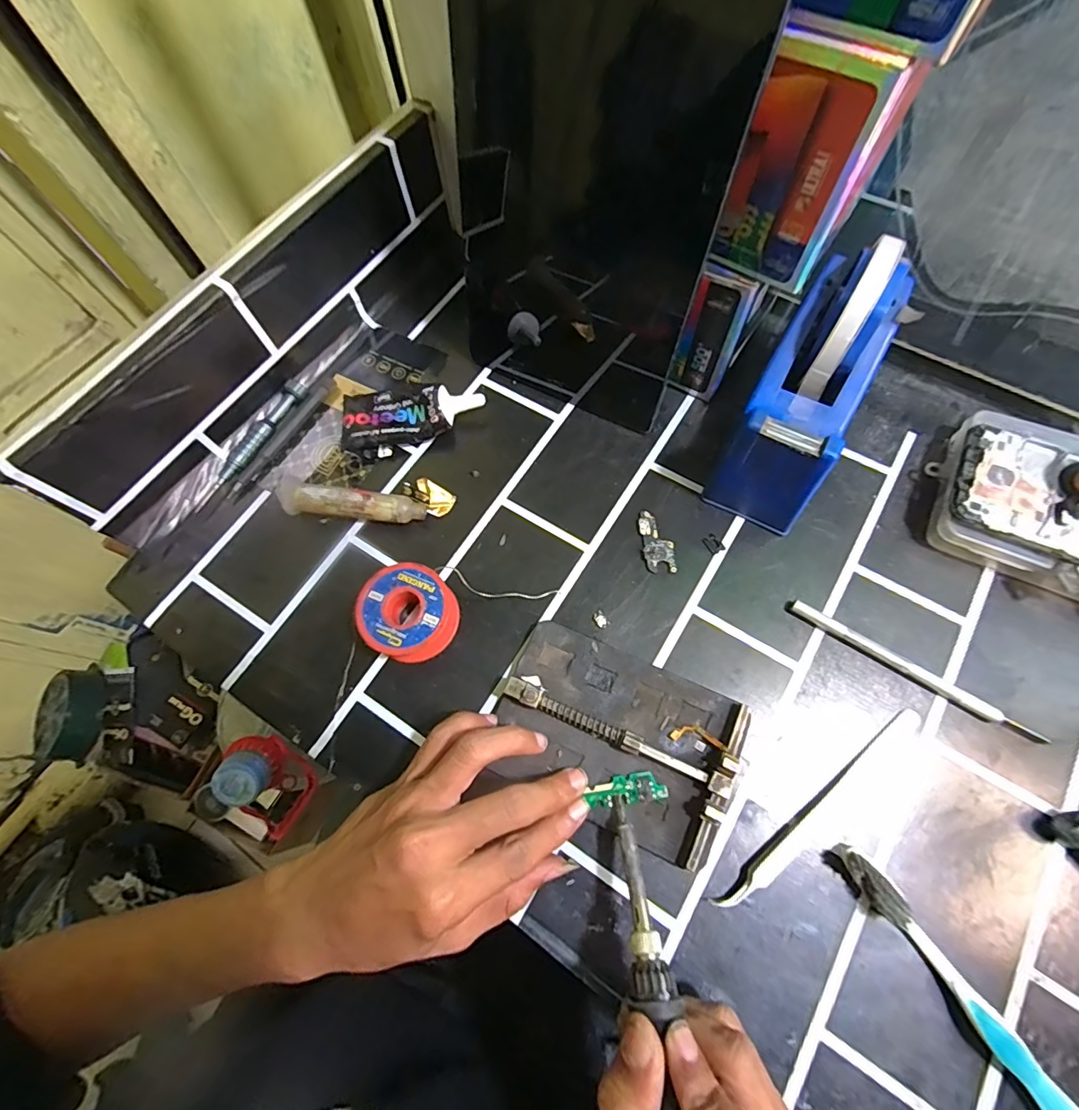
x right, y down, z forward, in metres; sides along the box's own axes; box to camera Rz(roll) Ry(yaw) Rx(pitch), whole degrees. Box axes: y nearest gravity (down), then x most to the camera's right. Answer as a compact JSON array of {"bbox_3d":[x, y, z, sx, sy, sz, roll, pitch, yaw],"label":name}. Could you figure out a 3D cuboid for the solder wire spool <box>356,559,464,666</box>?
[{"bbox_3d":[-0.078,0.035,0.306,0.052,0.028,0.053,-1,69,2],"label":"solder wire spool"}]

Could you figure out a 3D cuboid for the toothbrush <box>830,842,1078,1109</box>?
[{"bbox_3d":[0.205,0.216,0.226,0.014,0.016,0.184,-34,71,-10],"label":"toothbrush"}]

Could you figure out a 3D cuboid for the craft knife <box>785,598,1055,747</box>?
[{"bbox_3d":[0.209,0.065,0.289,0.138,0.008,0.008,31,73,13],"label":"craft knife"}]

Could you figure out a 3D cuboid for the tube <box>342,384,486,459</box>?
[{"bbox_3d":[-0.089,-0.097,0.359,0.096,0.026,0.045,-8,69,-1],"label":"tube"}]

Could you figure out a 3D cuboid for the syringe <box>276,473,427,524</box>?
[{"bbox_3d":[-0.121,-0.032,0.333,0.090,0.027,0.019,6,70,5],"label":"syringe"}]

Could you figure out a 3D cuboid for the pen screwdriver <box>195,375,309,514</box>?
[{"bbox_3d":[-0.203,-0.077,0.360,0.015,0.016,0.111,28,73,12],"label":"pen screwdriver"}]

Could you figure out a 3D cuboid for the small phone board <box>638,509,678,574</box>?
[{"bbox_3d":[0.075,-0.009,0.327,0.020,0.004,0.043,-4,69,1],"label":"small phone board"}]

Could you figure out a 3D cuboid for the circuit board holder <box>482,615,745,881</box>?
[{"bbox_3d":[0.041,0.098,0.279,0.127,0.021,0.086,23,72,11],"label":"circuit board holder"}]

